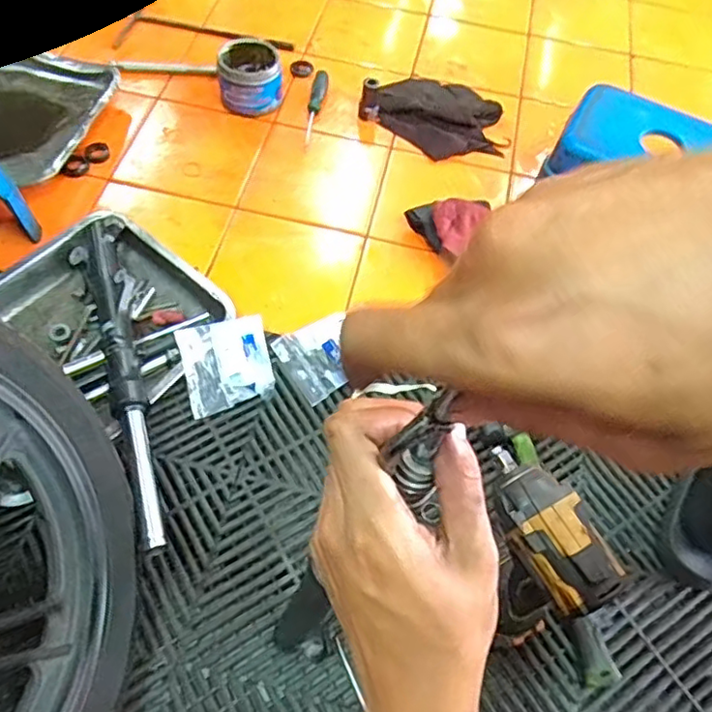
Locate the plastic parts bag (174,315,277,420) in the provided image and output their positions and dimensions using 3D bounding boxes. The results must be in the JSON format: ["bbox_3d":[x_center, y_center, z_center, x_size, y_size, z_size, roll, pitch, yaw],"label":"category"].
[{"bbox_3d":[-0.157,0.011,0.774,0.107,0.006,0.104,-15,89,-24],"label":"plastic parts bag"}]

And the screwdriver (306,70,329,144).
[{"bbox_3d":[-0.069,-0.427,1.061,0.025,0.025,0.162,10,59,1],"label":"screwdriver"}]

